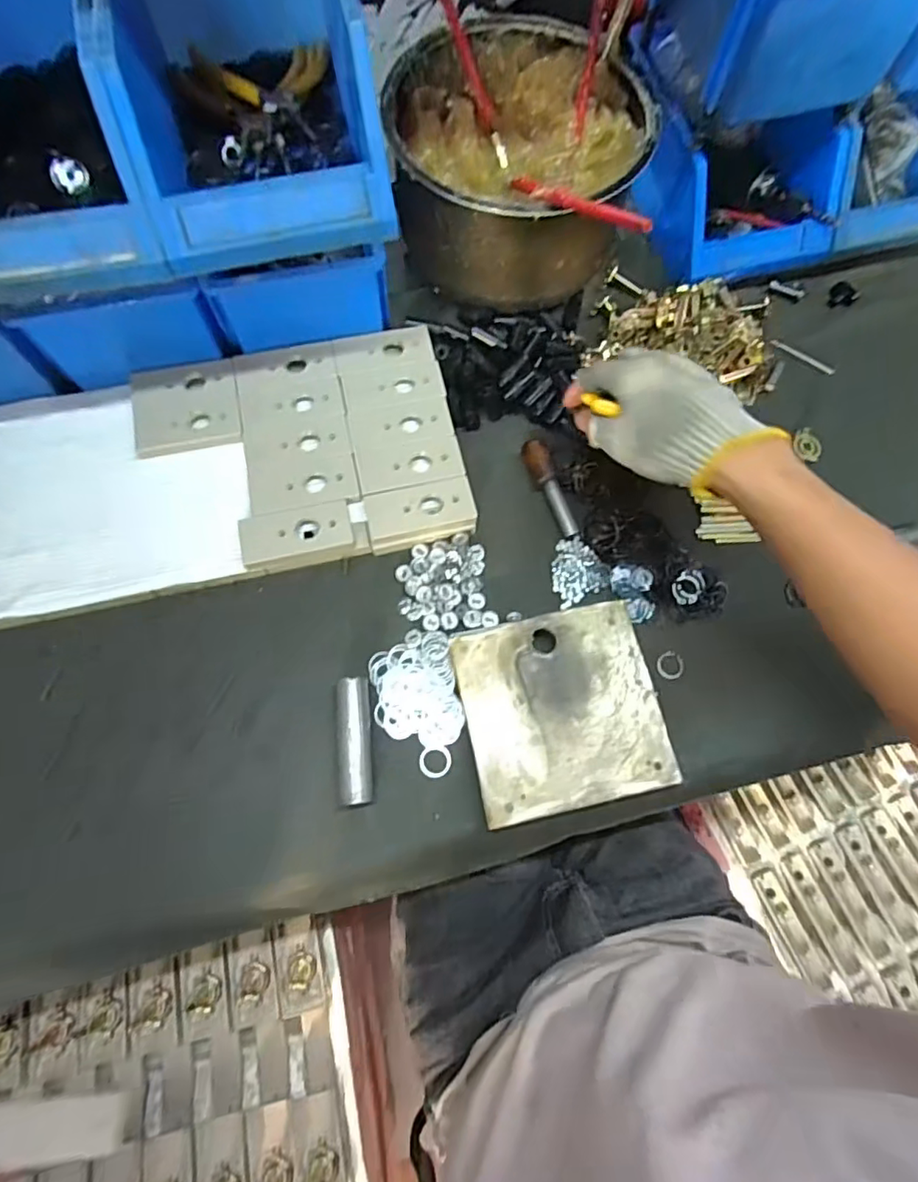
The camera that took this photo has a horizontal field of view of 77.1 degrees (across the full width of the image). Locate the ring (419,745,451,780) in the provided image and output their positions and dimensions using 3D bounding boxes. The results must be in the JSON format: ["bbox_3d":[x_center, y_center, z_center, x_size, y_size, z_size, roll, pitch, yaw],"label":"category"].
[{"bbox_3d":[-0.018,0.133,0.450,0.025,0.004,0.025,1,73,-2],"label":"ring"}]

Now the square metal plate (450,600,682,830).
[{"bbox_3d":[0.079,0.092,0.456,0.147,0.028,0.145,-12,74,-5],"label":"square metal plate"}]

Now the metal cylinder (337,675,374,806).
[{"bbox_3d":[-0.079,0.114,0.442,0.023,0.023,0.092,-5,74,-3],"label":"metal cylinder"}]

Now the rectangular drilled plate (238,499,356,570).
[{"bbox_3d":[-0.136,-0.047,0.490,0.091,0.016,0.044,-12,74,-5],"label":"rectangular drilled plate"}]

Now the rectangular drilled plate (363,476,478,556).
[{"bbox_3d":[-0.033,-0.067,0.501,0.092,0.015,0.049,-14,74,-6],"label":"rectangular drilled plate"}]

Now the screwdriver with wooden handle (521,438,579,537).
[{"bbox_3d":[0.083,-0.094,0.525,0.022,0.018,0.095,-21,75,-8],"label":"screwdriver with wooden handle"}]

